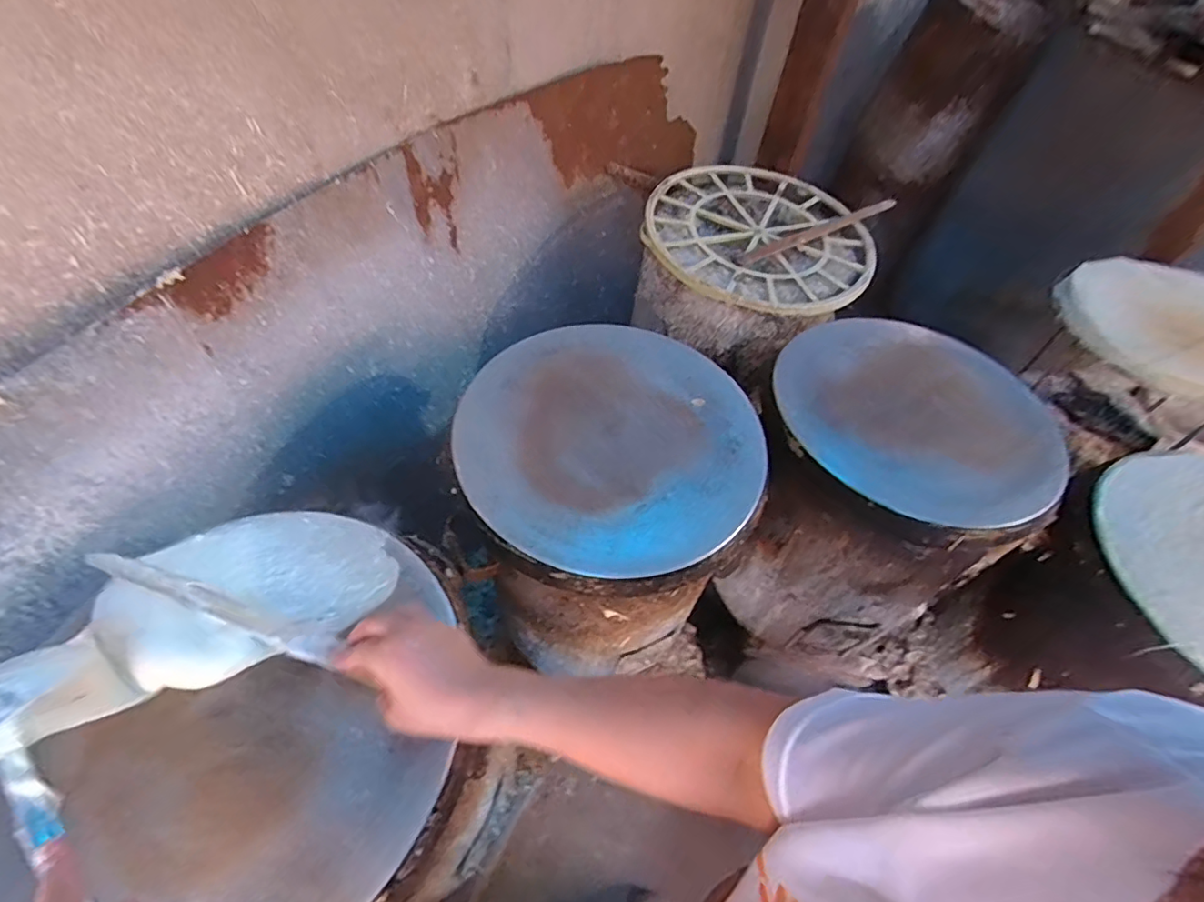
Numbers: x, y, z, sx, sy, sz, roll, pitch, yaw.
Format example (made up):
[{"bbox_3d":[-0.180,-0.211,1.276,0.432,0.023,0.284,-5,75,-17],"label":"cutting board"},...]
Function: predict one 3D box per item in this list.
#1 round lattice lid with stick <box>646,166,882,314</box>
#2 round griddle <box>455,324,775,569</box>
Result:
[{"bbox_3d":[0.278,-0.391,1.004,0.417,0.036,0.397,3,51,-4],"label":"round lattice lid with stick"},{"bbox_3d":[0.013,-0.022,0.671,0.357,0.041,0.340,3,51,-4],"label":"round griddle"}]

